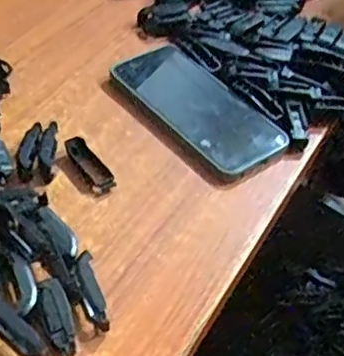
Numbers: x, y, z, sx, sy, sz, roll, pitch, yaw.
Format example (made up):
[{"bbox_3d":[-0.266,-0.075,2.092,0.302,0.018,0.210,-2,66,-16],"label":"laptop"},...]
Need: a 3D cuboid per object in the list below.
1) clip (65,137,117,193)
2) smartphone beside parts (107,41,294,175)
[{"bbox_3d":[-0.065,-0.011,0.477,0.018,0.010,0.055,-24,54,-29],"label":"clip"},{"bbox_3d":[0.025,-0.064,0.527,0.074,0.011,0.152,-32,64,-29],"label":"smartphone beside parts"}]

